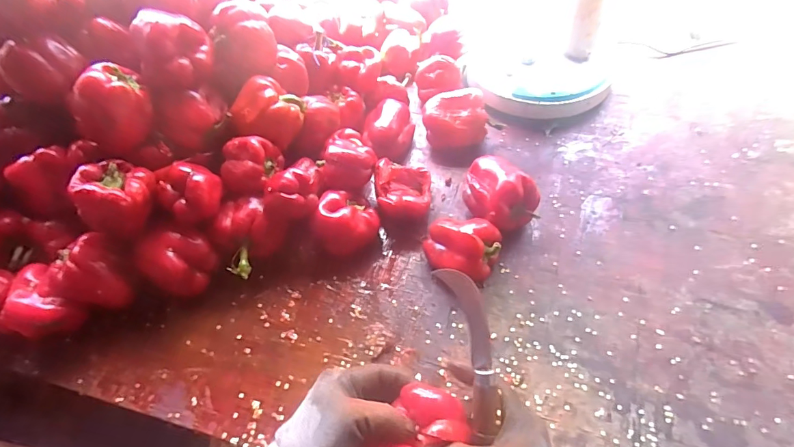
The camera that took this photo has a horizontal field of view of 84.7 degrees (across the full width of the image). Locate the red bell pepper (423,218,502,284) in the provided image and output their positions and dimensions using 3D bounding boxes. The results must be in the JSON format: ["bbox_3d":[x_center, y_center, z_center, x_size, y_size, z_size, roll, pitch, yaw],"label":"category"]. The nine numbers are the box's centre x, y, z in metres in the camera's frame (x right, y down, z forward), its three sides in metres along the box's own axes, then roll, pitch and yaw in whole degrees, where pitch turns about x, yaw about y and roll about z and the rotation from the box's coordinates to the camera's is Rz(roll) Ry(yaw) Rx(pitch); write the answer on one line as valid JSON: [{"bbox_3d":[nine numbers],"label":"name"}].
[{"bbox_3d":[0.079,0.033,0.545,0.092,0.072,0.074,16,56,16],"label":"red bell pepper"}]

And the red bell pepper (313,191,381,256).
[{"bbox_3d":[-0.067,0.002,0.581,0.085,0.071,0.077,-13,53,-5],"label":"red bell pepper"}]

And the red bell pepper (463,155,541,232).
[{"bbox_3d":[0.132,-0.034,0.580,0.072,0.081,0.101,-39,59,-22],"label":"red bell pepper"}]

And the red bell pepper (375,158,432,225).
[{"bbox_3d":[0.008,-0.039,0.603,0.088,0.061,0.086,-1,55,3],"label":"red bell pepper"}]

